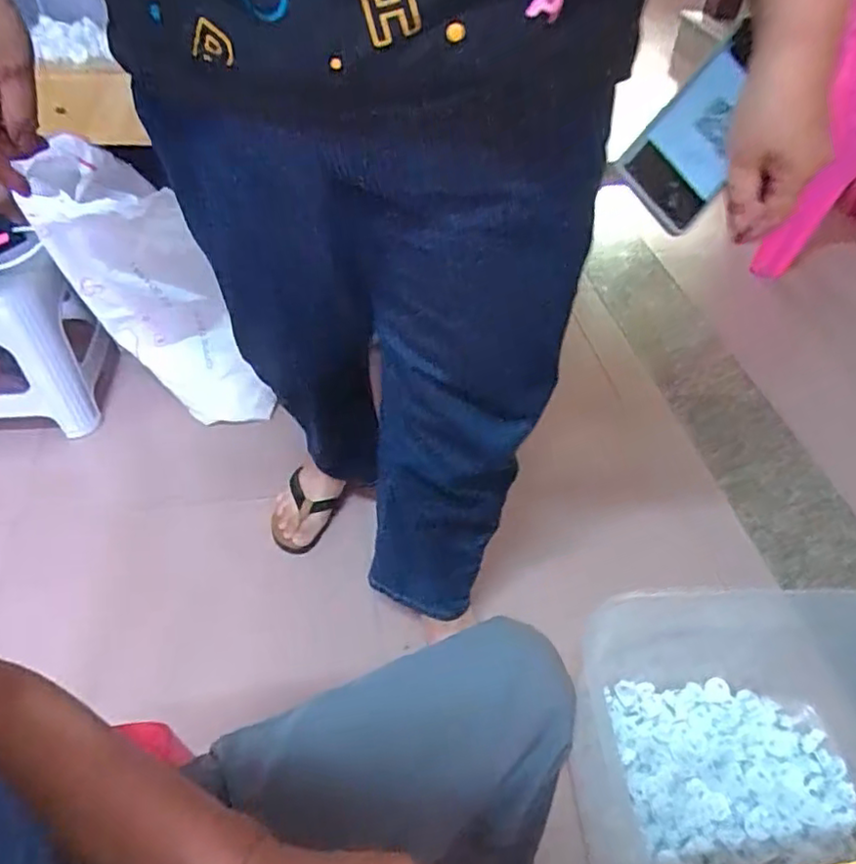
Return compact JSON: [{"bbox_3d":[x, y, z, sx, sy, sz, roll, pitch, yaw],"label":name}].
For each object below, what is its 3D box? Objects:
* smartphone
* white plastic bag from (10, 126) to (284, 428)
[{"bbox_3d":[0.211,-0.225,0.485,0.152,0.076,0.012,-49,19,-7],"label":"smartphone"},{"bbox_3d":[-0.459,-0.215,1.110,0.262,0.514,0.179,-15,49,-17],"label":"white plastic bag"}]

